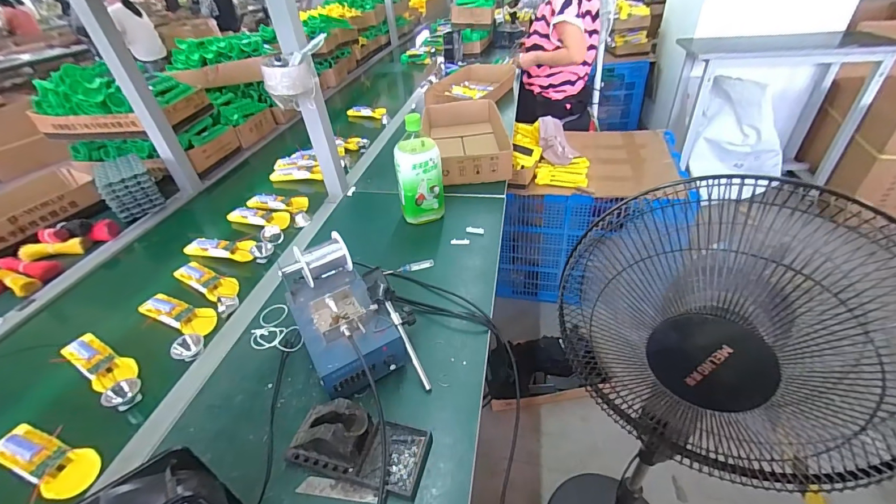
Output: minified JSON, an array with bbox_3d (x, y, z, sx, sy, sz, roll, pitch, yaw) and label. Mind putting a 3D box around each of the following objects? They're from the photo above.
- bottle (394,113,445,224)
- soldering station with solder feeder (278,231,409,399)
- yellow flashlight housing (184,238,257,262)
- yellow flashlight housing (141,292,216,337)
[{"bbox_3d":[-0.063,-0.163,0.783,0.091,0.206,0.076,-13,38,-10],"label":"bottle"},{"bbox_3d":[-0.154,0.083,0.561,0.131,0.126,0.223,-24,41,-22],"label":"soldering station with solder feeder"},{"bbox_3d":[-0.468,-0.009,0.799,0.150,0.022,0.059,3,38,11],"label":"yellow flashlight housing"},{"bbox_3d":[-0.458,0.105,0.656,0.167,0.026,0.056,14,42,24],"label":"yellow flashlight housing"}]

